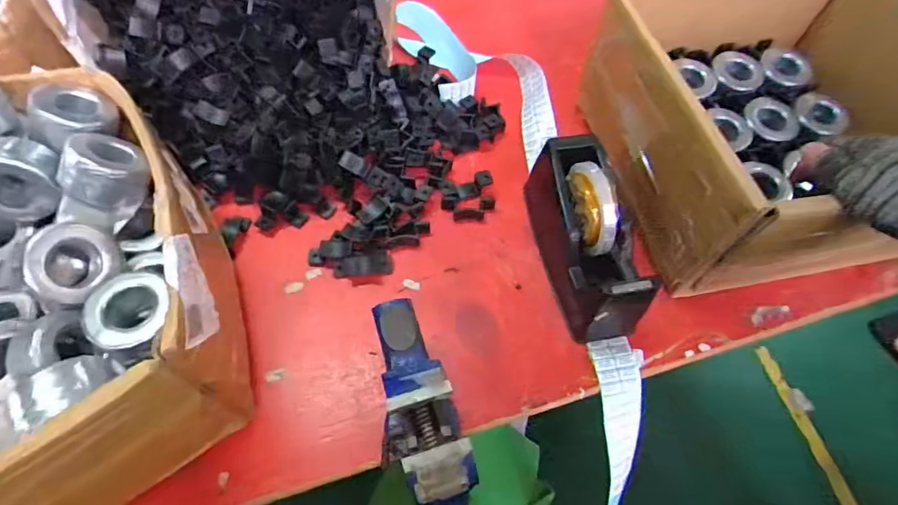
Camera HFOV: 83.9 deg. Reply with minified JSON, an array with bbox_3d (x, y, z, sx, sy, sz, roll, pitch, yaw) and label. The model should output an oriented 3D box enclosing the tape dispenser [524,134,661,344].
[{"bbox_3d":[0.143,-0.020,0.516,0.072,0.118,0.193,-10,63,-9],"label":"tape dispenser"}]

